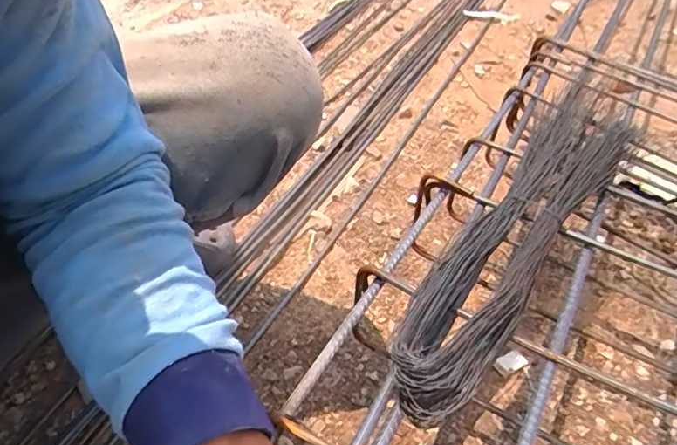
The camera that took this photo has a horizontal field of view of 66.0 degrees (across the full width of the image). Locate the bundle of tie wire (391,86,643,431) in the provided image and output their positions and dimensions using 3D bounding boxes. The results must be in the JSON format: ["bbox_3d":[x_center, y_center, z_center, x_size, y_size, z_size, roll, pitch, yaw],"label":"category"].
[{"bbox_3d":[0.183,-0.009,0.487,0.086,0.044,0.460,28,51,22],"label":"bundle of tie wire"}]

